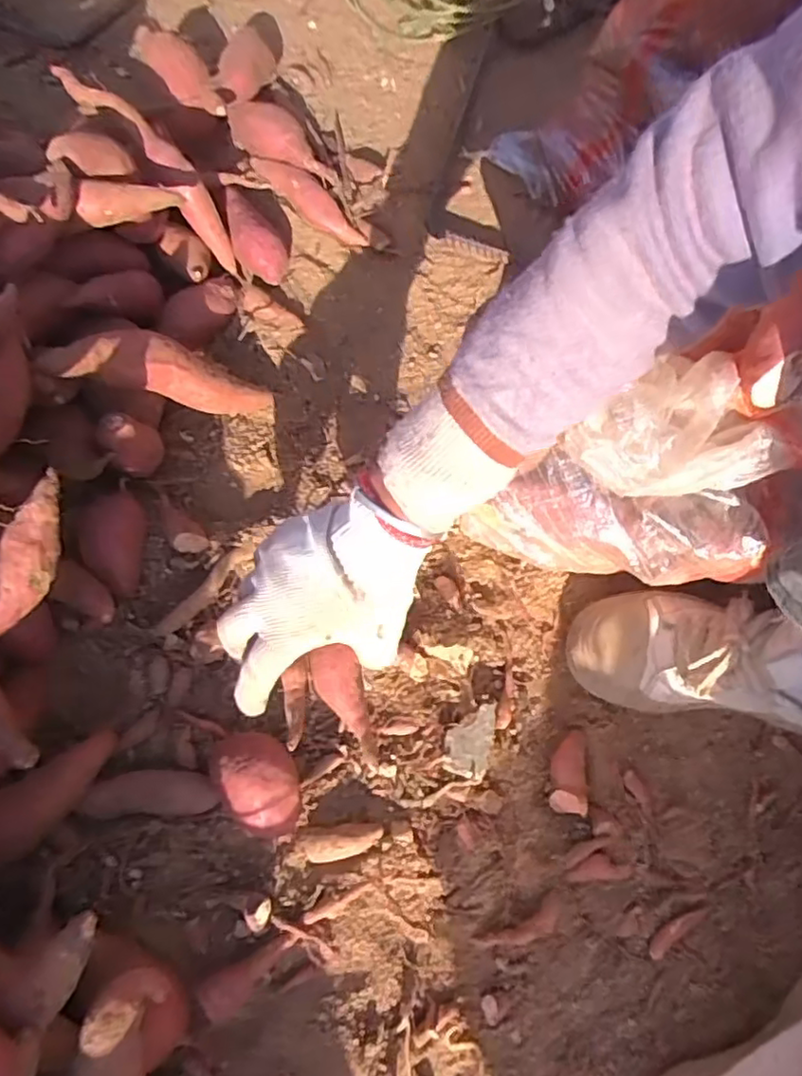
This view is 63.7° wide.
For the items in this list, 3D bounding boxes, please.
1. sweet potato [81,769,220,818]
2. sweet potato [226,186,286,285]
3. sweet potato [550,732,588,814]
[{"bbox_3d":[-0.177,0.182,0.460,0.089,0.023,0.030,0,69,-4],"label":"sweet potato"},{"bbox_3d":[-0.141,-0.292,0.627,0.048,0.043,0.093,-17,71,-10],"label":"sweet potato"},{"bbox_3d":[0.130,0.180,0.498,0.030,0.017,0.060,6,72,1],"label":"sweet potato"}]

